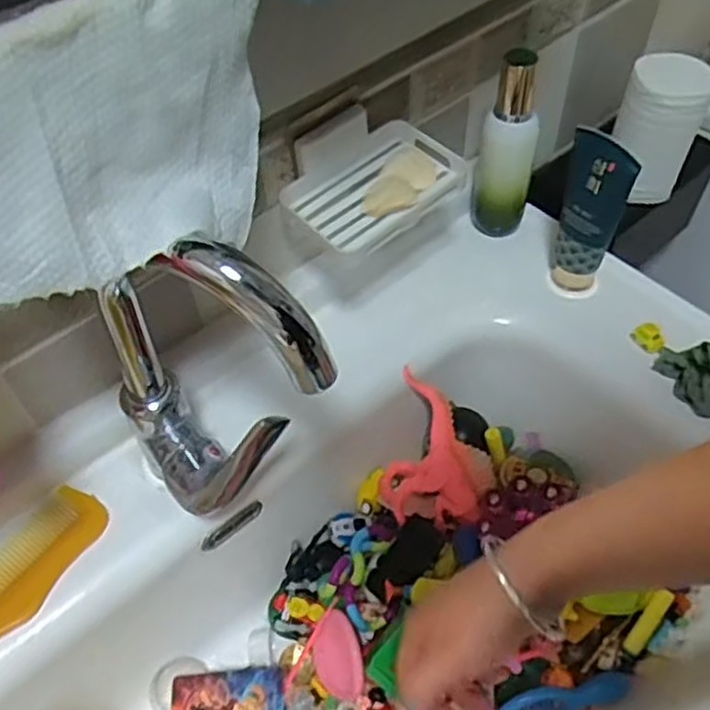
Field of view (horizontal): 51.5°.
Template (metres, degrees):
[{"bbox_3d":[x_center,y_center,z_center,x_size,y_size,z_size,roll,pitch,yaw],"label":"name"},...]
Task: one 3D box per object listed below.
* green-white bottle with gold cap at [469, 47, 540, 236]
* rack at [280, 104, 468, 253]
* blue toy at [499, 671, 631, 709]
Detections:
[{"bbox_3d":[0.129,-0.176,0.619,0.048,0.169,0.038,7,53,8],"label":"green-white bottle with gold cap"},{"bbox_3d":[0.013,-0.133,0.544,0.125,0.042,0.093,-39,60,-24],"label":"rack"},{"bbox_3d":[0.148,0.249,0.532,0.101,0.023,0.022,-14,54,-8],"label":"blue toy"}]

